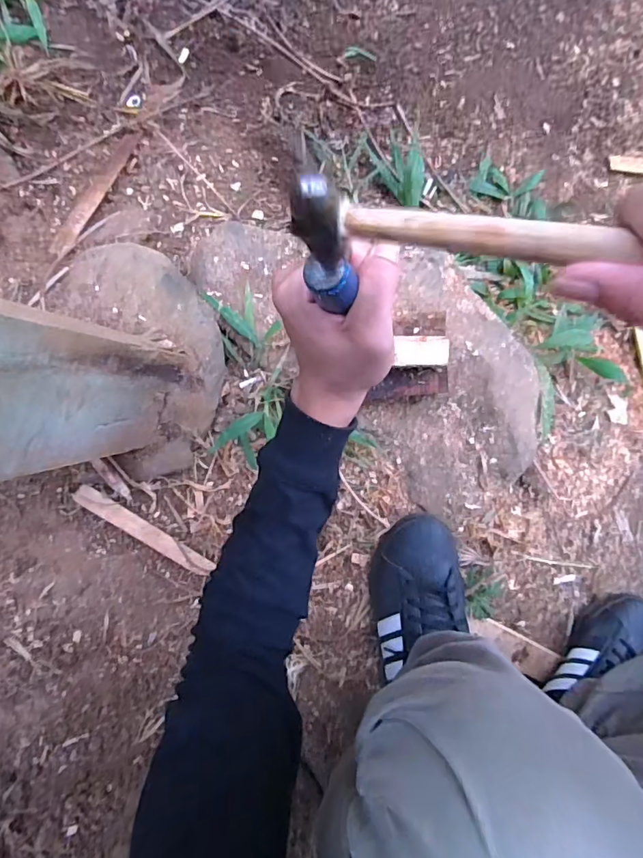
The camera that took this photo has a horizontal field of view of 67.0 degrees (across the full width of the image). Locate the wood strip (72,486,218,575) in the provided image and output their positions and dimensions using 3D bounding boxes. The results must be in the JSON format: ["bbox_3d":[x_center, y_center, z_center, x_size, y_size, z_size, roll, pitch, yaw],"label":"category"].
[{"bbox_3d":[-0.185,0.110,0.513,0.161,0.008,0.019,39,98,-21],"label":"wood strip"}]

